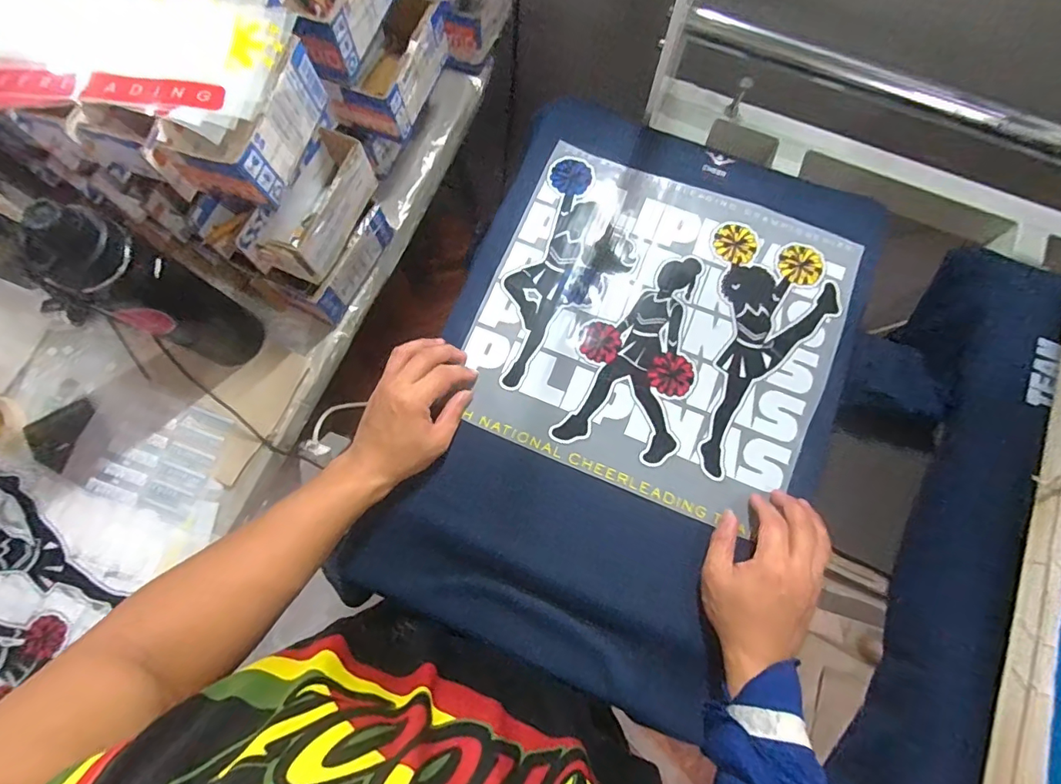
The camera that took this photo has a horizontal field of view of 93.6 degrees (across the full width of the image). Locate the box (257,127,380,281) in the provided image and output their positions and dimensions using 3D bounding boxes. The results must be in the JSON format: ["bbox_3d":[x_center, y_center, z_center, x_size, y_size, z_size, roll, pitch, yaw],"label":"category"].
[{"bbox_3d":[-0.249,-0.223,0.589,0.067,0.079,0.170,24,77,5],"label":"box"}]

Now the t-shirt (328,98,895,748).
[{"bbox_3d":[0.113,-0.017,0.531,0.413,0.022,0.594,19,76,4],"label":"t-shirt"}]

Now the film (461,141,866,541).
[{"bbox_3d":[0.135,-0.072,0.540,0.359,0.007,0.350,22,77,5],"label":"film"}]

